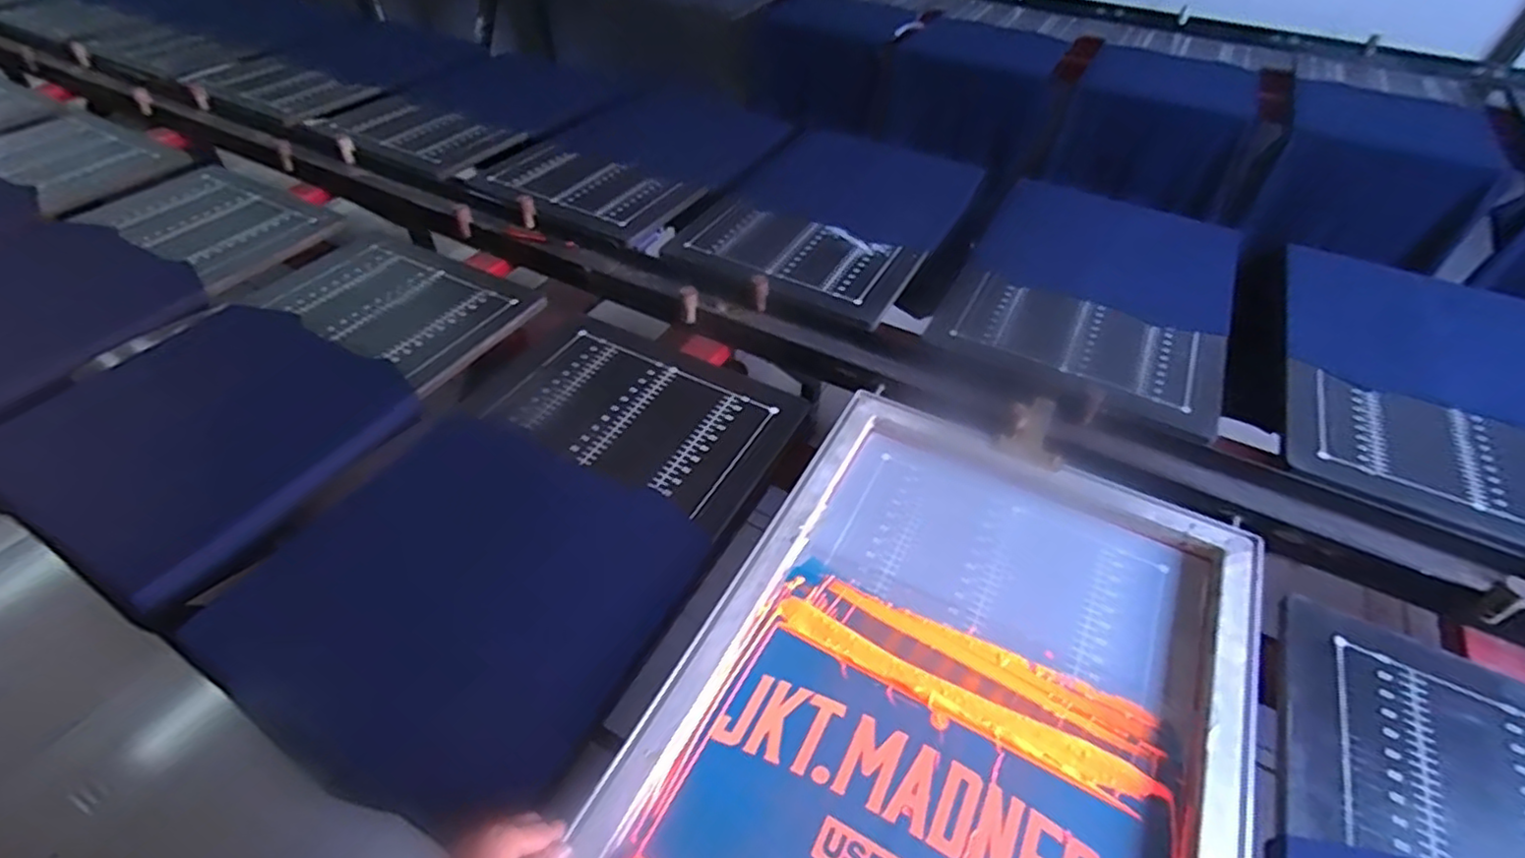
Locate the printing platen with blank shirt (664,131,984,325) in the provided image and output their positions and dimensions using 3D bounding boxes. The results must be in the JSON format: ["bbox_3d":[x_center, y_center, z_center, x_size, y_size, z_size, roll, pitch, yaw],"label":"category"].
[{"bbox_3d":[0.130,-0.420,1.237,0.418,0.052,0.640,20,46,22],"label":"printing platen with blank shirt"}]

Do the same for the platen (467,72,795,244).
[{"bbox_3d":[-0.228,-0.604,1.368,0.420,0.033,0.684,31,55,25],"label":"platen"}]

